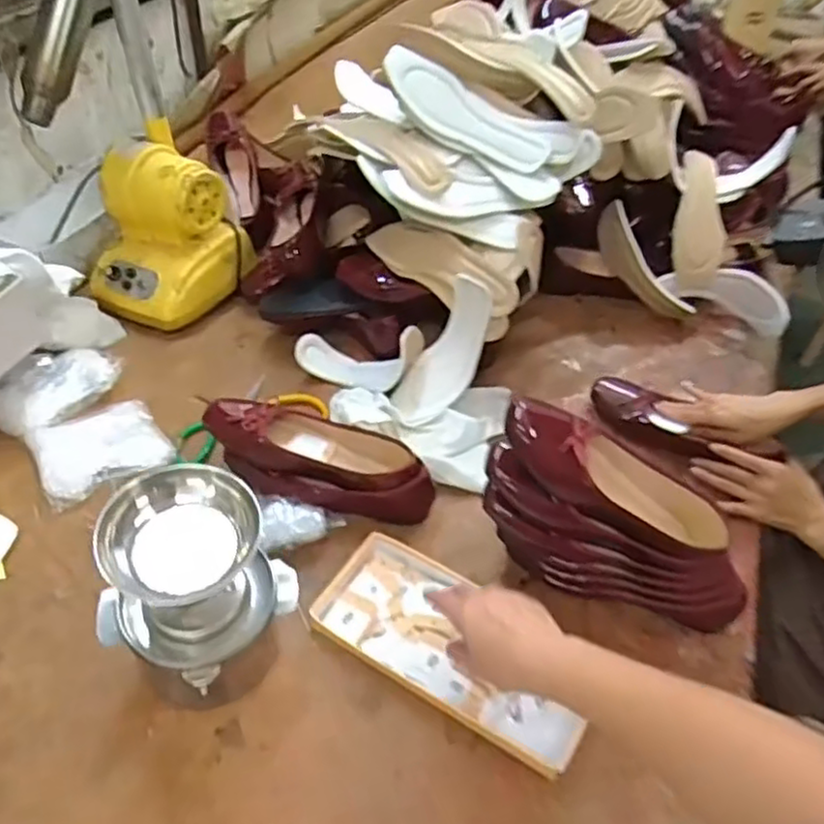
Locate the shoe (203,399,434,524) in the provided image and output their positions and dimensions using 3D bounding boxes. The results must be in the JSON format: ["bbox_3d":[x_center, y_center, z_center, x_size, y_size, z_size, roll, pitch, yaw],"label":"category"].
[{"bbox_3d":[-0.110,0.053,0.843,0.273,0.084,0.106,8,46,1],"label":"shoe"}]

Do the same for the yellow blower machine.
[{"bbox_3d":[-0.373,-0.269,1.056,0.188,0.198,0.195,24,49,17],"label":"yellow blower machine"}]

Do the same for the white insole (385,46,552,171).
[{"bbox_3d":[0.067,-0.388,0.930,0.235,0.072,0.015,31,20,-4],"label":"white insole"}]

